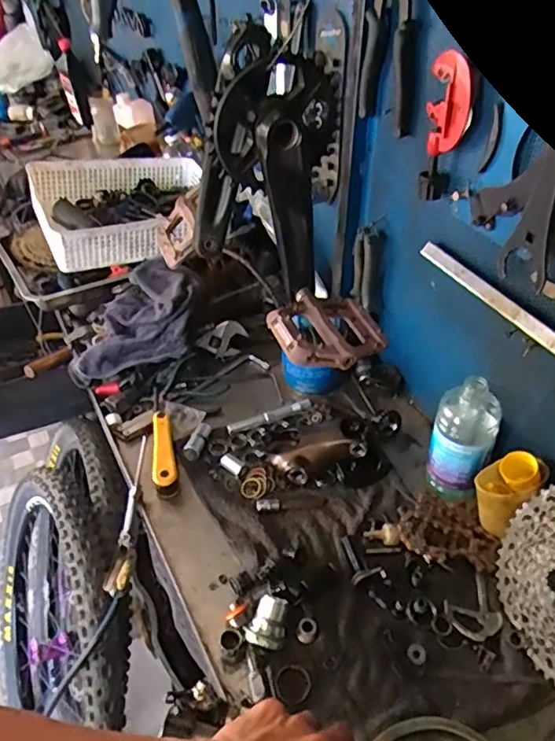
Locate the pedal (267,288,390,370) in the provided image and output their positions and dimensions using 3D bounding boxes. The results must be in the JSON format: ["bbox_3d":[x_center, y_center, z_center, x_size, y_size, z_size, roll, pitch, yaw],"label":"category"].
[{"bbox_3d":[0.048,-0.045,0.593,0.109,0.022,0.108,-13,42,-14],"label":"pedal"}]

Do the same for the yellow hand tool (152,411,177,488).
[{"bbox_3d":[-0.157,0.111,0.796,0.029,0.042,0.124,-8,41,-8],"label":"yellow hand tool"}]

